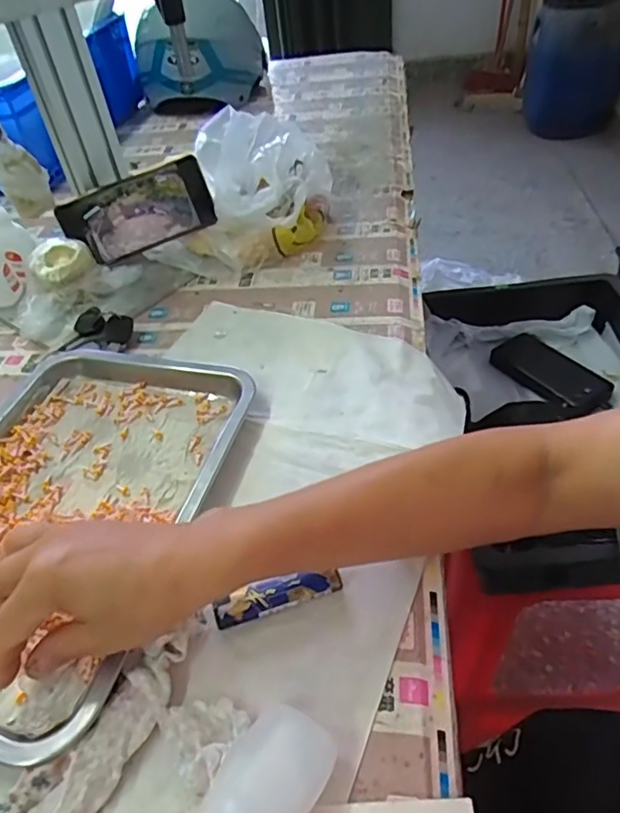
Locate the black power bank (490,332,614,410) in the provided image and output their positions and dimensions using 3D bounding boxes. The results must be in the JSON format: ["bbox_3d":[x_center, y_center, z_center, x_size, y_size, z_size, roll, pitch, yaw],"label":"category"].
[{"bbox_3d":[0.326,-0.050,0.799,0.079,0.018,0.165,-30,48,-18],"label":"black power bank"}]

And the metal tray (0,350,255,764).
[{"bbox_3d":[-0.190,0.070,0.429,0.226,0.030,0.311,10,46,13],"label":"metal tray"}]

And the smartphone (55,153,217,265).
[{"bbox_3d":[-0.192,-0.216,0.651,0.160,0.077,0.010,-22,21,-2],"label":"smartphone"}]

